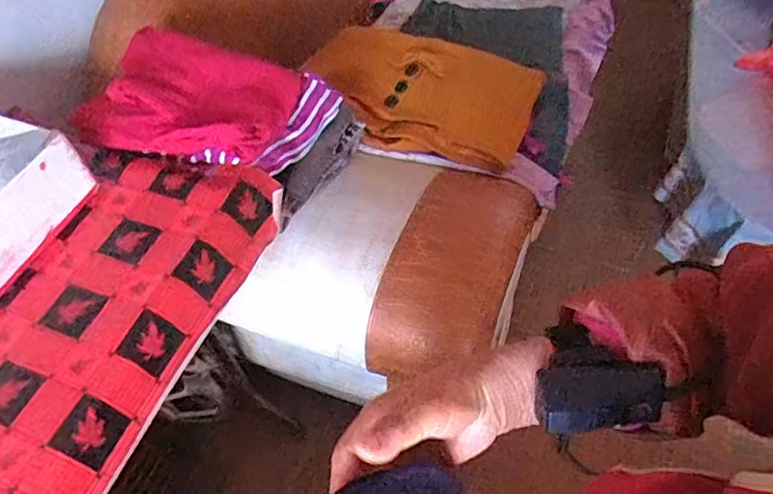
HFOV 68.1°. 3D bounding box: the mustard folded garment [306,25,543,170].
[{"bbox_3d":[0.068,-0.274,1.075,0.394,0.138,0.300,19,57,17],"label":"mustard folded garment"}]

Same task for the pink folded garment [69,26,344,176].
[{"bbox_3d":[-0.235,-0.195,0.786,0.293,0.102,0.191,7,53,9],"label":"pink folded garment"}]

